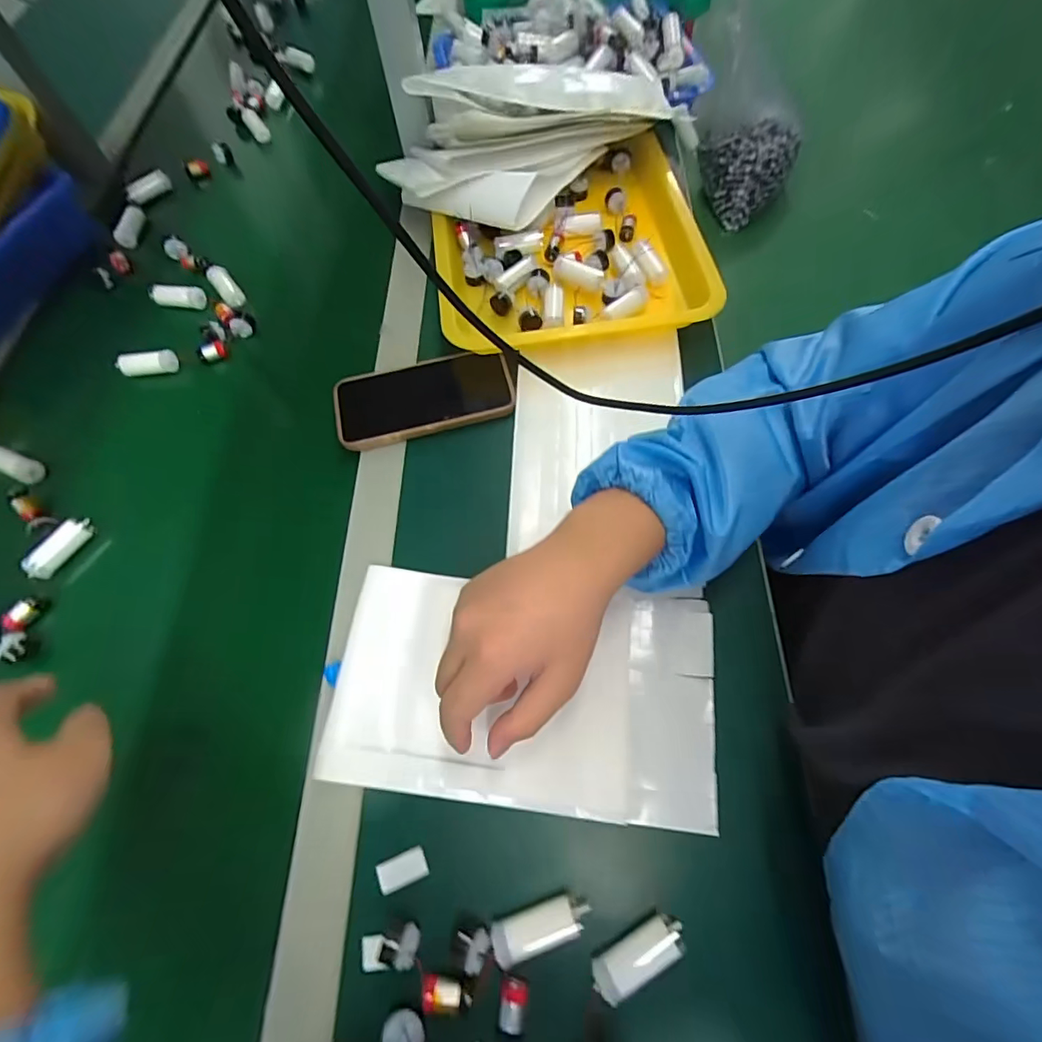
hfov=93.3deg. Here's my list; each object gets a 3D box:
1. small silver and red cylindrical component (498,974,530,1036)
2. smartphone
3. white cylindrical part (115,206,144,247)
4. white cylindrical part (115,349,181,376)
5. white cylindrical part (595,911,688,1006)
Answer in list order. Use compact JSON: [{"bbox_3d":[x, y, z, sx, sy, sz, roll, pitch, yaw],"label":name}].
[{"bbox_3d":[-0.004,0.271,0.277,0.015,0.013,0.022,3,66,5],"label":"small silver and red cylindrical component"},{"bbox_3d":[-0.090,-0.114,0.457,0.162,0.013,0.079,-14,66,-3],"label":"smartphone"},{"bbox_3d":[-0.464,-0.349,0.583,0.019,0.017,0.047,27,94,15],"label":"white cylindrical part"},{"bbox_3d":[-0.380,-0.160,0.499,0.056,0.016,0.019,-10,65,-1],"label":"white cylindrical part"},{"bbox_3d":[0.068,0.249,0.282,0.055,0.013,0.021,-26,67,-8],"label":"white cylindrical part"}]

